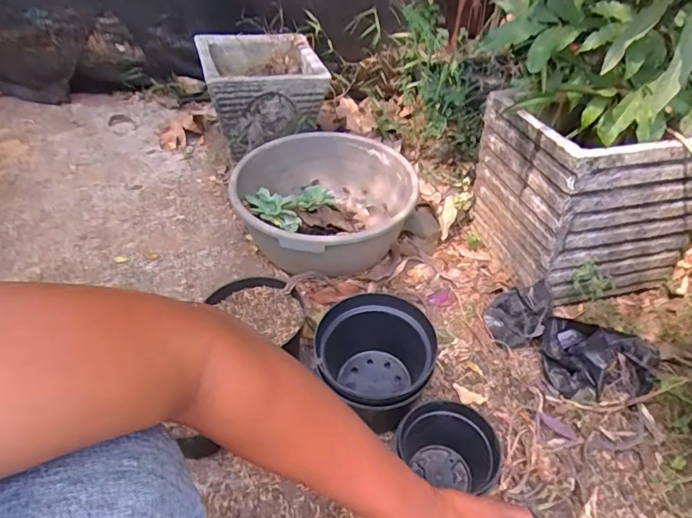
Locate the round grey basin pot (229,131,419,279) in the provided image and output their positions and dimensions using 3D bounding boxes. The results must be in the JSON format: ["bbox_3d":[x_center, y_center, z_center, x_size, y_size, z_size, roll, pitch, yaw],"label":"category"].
[{"bbox_3d":[-0.045,-0.118,1.030,0.352,0.151,0.376,3,44,-3],"label":"round grey basin pot"}]

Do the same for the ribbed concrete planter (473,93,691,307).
[{"bbox_3d":[0.468,-0.141,0.962,0.300,0.315,0.321,-8,45,-9],"label":"ribbed concrete planter"}]

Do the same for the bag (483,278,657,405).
[{"bbox_3d":[0.382,0.146,0.839,0.291,0.077,0.174,24,49,22],"label":"bag"}]

